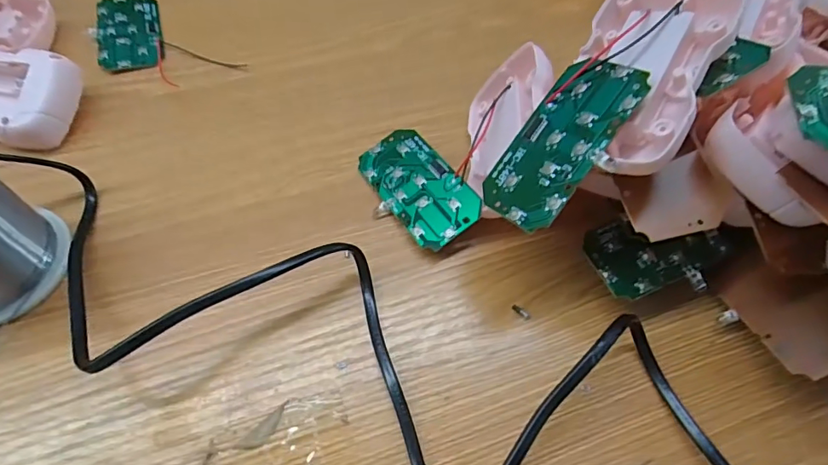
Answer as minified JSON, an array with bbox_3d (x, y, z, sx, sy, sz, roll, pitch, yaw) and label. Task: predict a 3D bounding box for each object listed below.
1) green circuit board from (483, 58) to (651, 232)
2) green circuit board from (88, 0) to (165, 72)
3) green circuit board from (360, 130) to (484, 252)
[{"bbox_3d":[0.058,-0.036,0.194,0.036,0.004,0.074,38,93,41],"label":"green circuit board"},{"bbox_3d":[-0.185,-0.130,0.315,0.038,0.005,0.072,-15,61,-12],"label":"green circuit board"},{"bbox_3d":[0.001,-0.024,0.250,0.038,0.004,0.073,-37,60,-4],"label":"green circuit board"}]

